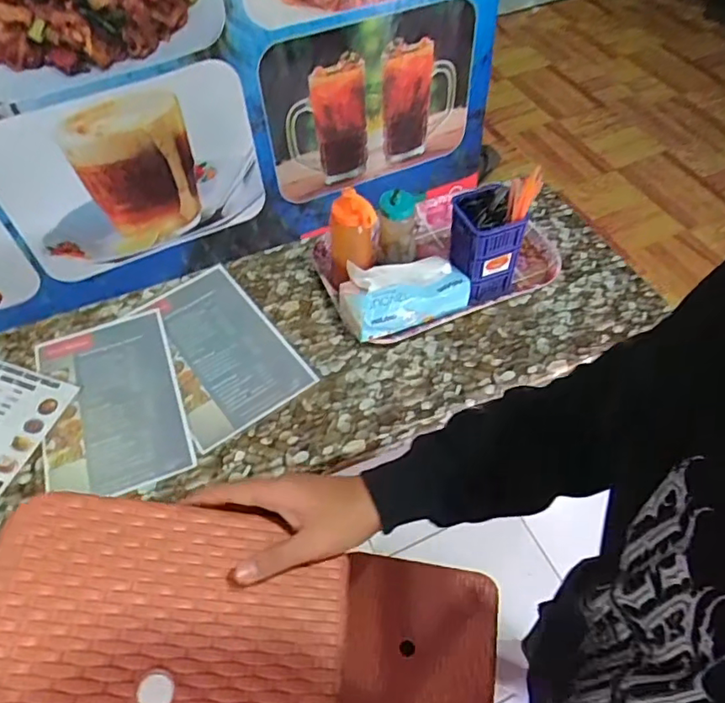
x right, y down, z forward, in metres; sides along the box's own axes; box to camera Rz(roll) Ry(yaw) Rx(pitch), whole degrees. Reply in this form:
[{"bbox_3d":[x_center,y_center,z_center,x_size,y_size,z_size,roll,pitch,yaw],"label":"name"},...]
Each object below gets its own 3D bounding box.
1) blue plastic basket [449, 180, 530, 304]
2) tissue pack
[{"bbox_3d":[0.204,-0.174,0.968,0.099,0.177,0.099,-15,54,-8],"label":"blue plastic basket"},{"bbox_3d":[0.070,-0.095,0.974,0.205,0.081,0.108,-17,55,-9],"label":"tissue pack"}]

